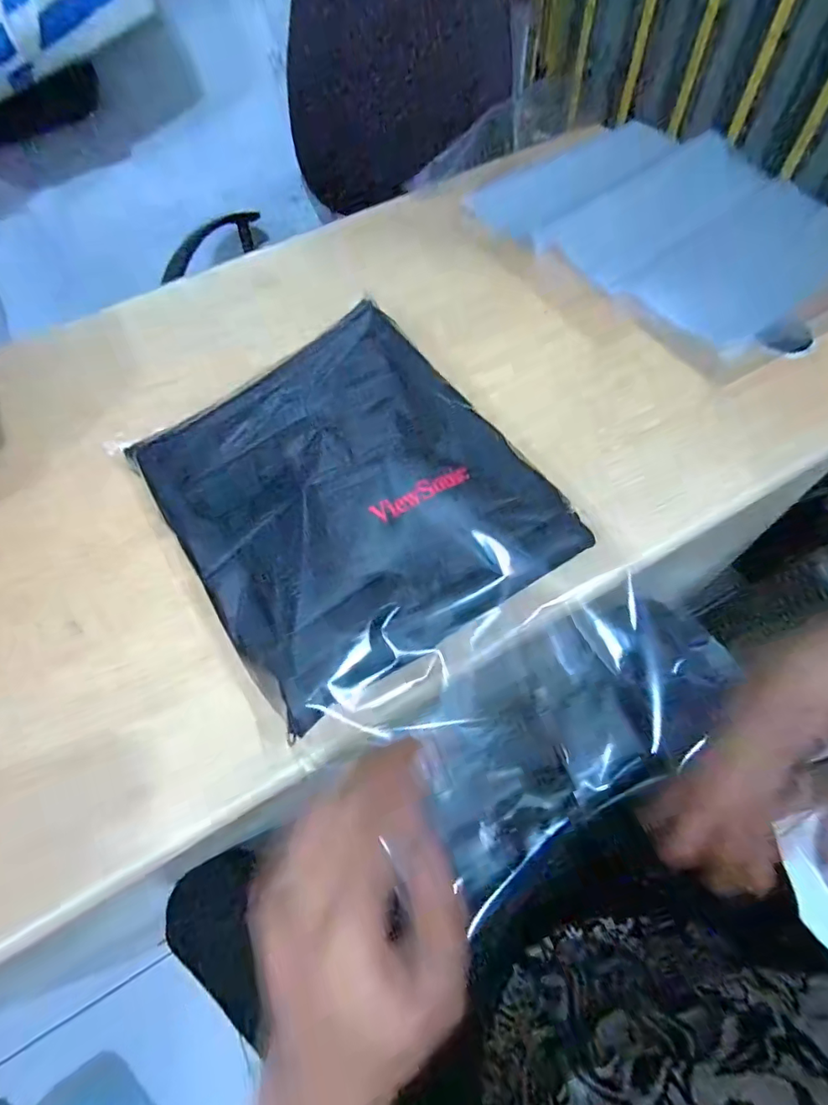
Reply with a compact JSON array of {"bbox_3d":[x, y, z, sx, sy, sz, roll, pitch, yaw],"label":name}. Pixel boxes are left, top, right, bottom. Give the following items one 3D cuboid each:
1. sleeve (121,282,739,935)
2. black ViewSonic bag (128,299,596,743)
[{"bbox_3d":[-0.003,0.004,0.379,0.258,0.047,0.429,-36,76,-14],"label":"sleeve"},{"bbox_3d":[-0.052,-0.053,0.394,0.252,0.027,0.282,-33,67,-13],"label":"black ViewSonic bag"}]

